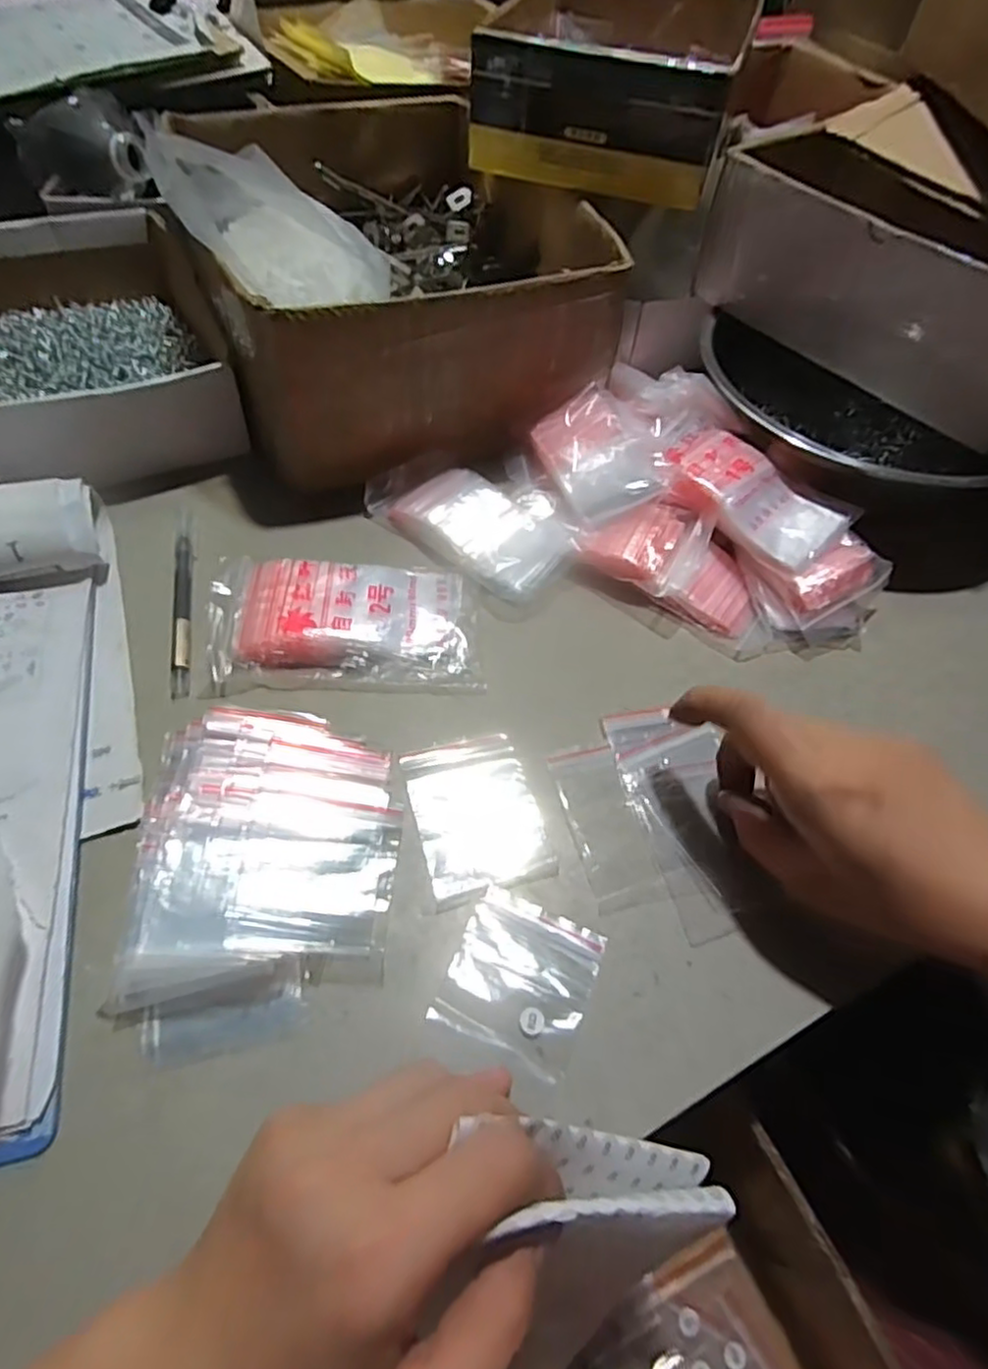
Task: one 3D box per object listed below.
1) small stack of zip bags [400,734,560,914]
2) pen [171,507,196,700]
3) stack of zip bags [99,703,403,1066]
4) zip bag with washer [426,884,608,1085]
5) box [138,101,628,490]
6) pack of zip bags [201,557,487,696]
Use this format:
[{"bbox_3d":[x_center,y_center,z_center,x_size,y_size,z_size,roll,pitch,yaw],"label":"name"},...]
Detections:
[{"bbox_3d":[-0.008,0.061,0.332,0.059,0.004,0.081,-10,56,-12],"label":"small stack of zip bags"},{"bbox_3d":[-0.180,-0.052,0.397,0.010,0.010,0.140,-7,56,-10],"label":"pen"},{"bbox_3d":[-0.103,0.077,0.307,0.112,0.014,0.151,1,55,-5],"label":"stack of zip bags"},{"bbox_3d":[0.012,0.124,0.290,0.059,0.004,0.060,23,56,11],"label":"zip bag with washer"},{"bbox_3d":[-0.080,-0.317,0.512,0.255,0.105,0.317,-17,58,-16],"label":"box"},{"bbox_3d":[-0.085,-0.037,0.385,0.147,0.018,0.085,2,55,-4],"label":"pack of zip bags"}]

